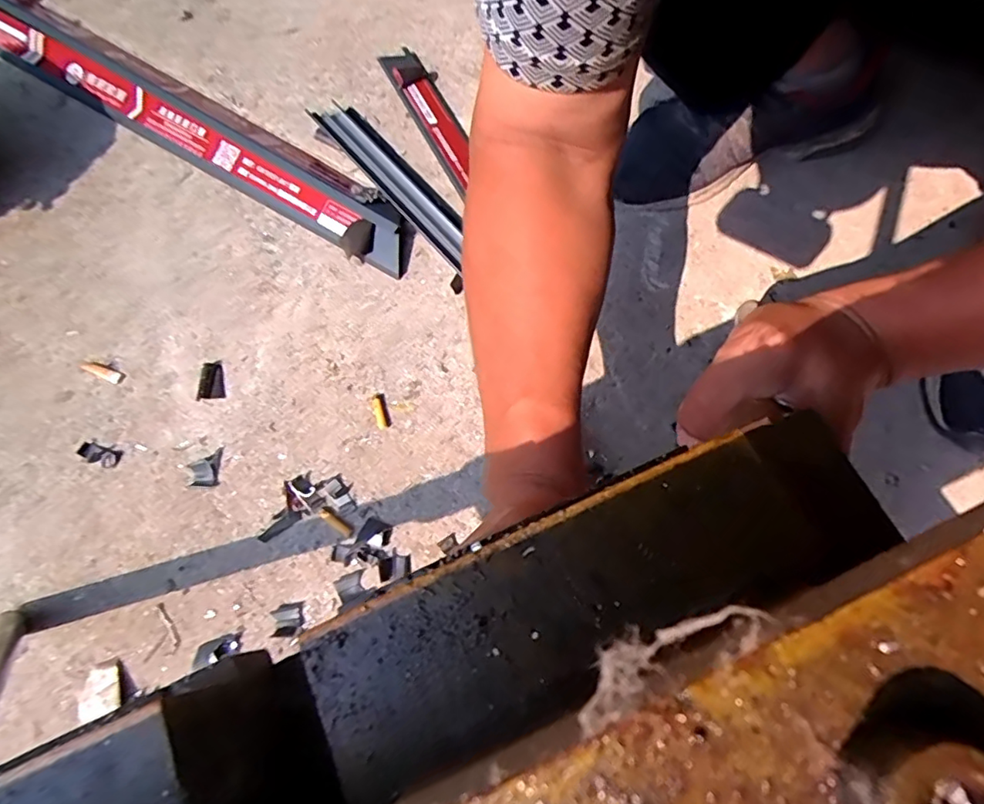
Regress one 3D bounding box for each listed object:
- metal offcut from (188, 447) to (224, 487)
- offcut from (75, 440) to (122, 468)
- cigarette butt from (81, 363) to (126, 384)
[{"bbox_3d":[-0.259,0.059,0.520,0.026,0.005,0.034,0,72,0],"label":"metal offcut"},{"bbox_3d":[-0.356,0.046,0.522,0.037,0.004,0.021,15,73,5],"label":"offcut"},{"bbox_3d":[-0.372,-0.029,0.550,0.041,0.006,0.012,22,73,7],"label":"cigarette butt"}]

